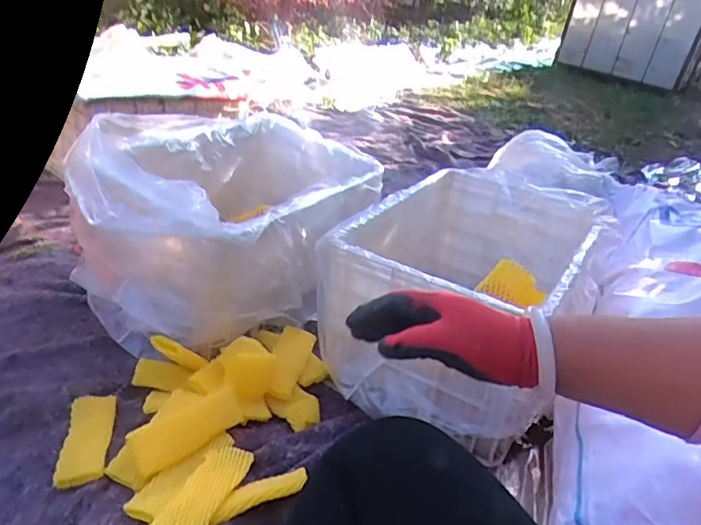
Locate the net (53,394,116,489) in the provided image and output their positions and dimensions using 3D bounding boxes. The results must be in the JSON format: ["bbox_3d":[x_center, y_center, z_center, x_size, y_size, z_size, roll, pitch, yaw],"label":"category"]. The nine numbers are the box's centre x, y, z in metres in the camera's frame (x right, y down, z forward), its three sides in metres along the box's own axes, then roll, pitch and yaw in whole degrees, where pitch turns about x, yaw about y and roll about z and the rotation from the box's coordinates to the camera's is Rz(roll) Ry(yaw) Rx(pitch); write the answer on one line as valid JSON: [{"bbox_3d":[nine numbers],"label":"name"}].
[{"bbox_3d":[-0.366,0.243,0.759,0.061,0.015,0.153,-1,32,-14],"label":"net"}]

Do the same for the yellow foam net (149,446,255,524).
[{"bbox_3d":[-0.177,0.279,0.665,0.062,0.019,0.150,16,30,12],"label":"yellow foam net"}]

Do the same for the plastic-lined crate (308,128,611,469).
[{"bbox_3d":[0.185,0.036,0.967,0.368,0.252,0.568,23,32,23],"label":"plastic-lined crate"}]

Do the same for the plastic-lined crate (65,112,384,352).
[{"bbox_3d":[-0.197,-0.103,1.031,0.403,0.257,0.576,24,32,25],"label":"plastic-lined crate"}]

